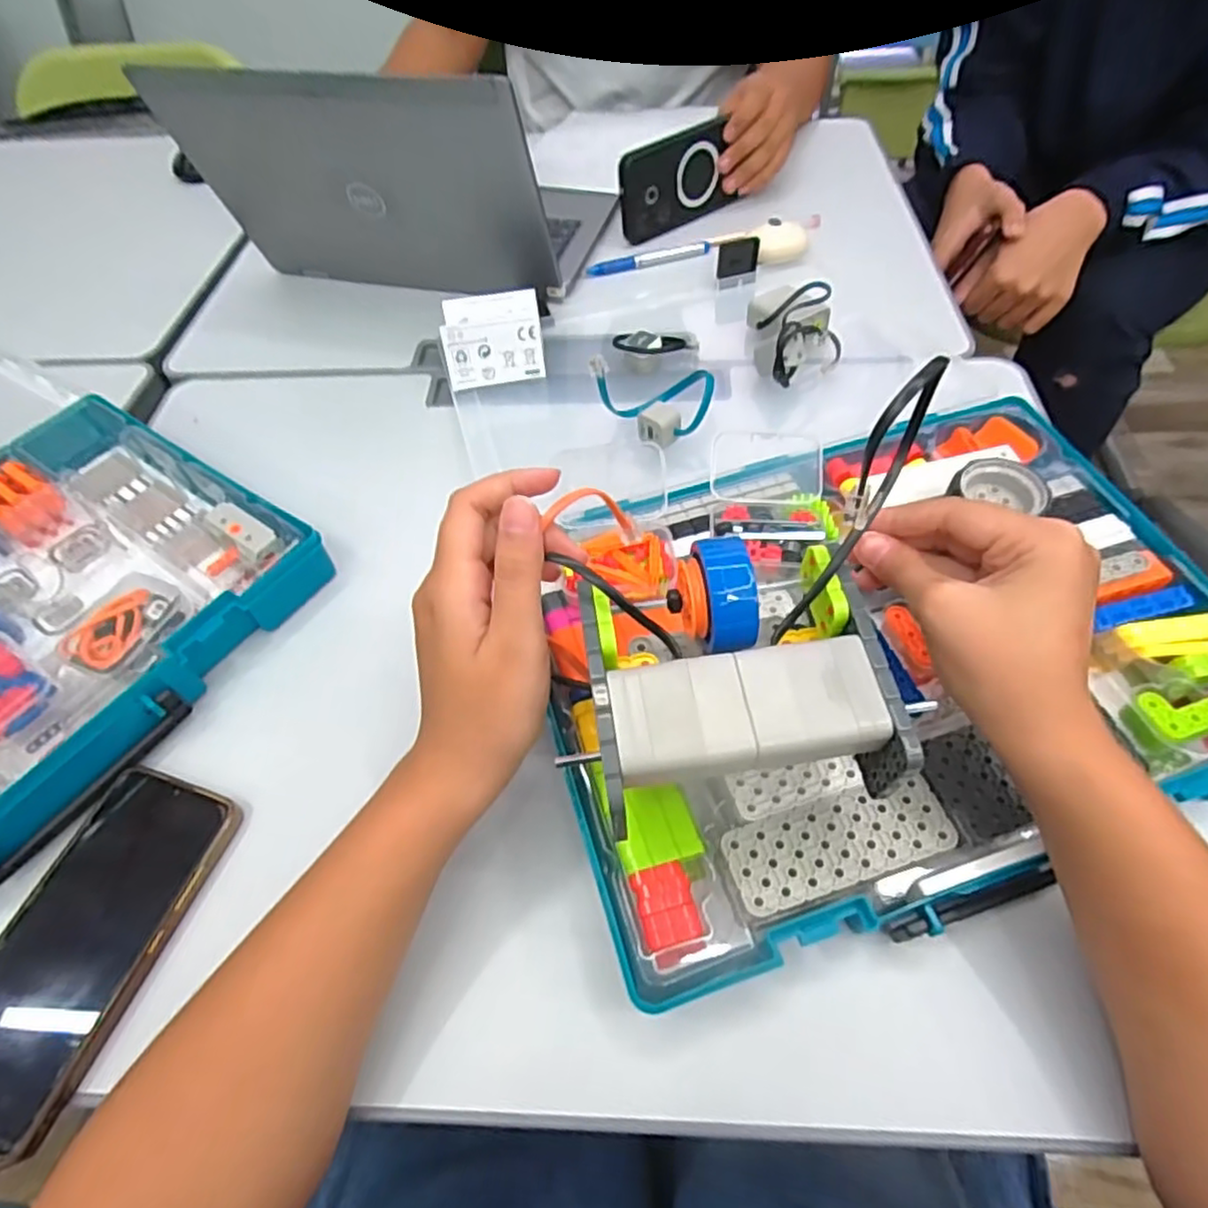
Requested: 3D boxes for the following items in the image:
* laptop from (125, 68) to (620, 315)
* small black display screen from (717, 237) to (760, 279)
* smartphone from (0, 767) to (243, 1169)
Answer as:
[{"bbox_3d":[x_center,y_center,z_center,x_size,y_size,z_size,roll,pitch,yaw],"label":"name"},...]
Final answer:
[{"bbox_3d":[-0.167,-0.389,0.586,0.286,0.178,0.220,6,56,10],"label":"laptop"},{"bbox_3d":[0.121,-0.311,0.608,0.041,0.029,0.008,-15,36,-6],"label":"small black display screen"},{"bbox_3d":[-0.253,0.163,0.329,0.080,0.013,0.158,12,57,13],"label":"smartphone"}]

